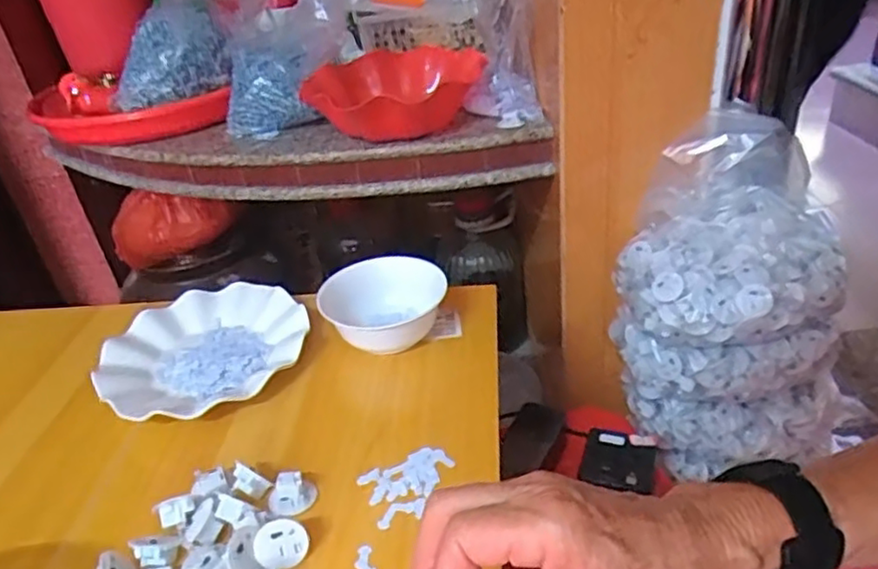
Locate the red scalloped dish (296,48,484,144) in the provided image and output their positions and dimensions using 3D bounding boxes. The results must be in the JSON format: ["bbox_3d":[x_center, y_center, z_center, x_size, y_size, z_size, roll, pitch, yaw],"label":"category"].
[{"bbox_3d":[-0.054,-0.238,0.819,0.211,0.062,0.239,0,34,11],"label":"red scalloped dish"}]

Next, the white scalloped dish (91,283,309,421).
[{"bbox_3d":[-0.212,0.061,0.605,0.177,0.029,0.173,-5,33,3],"label":"white scalloped dish"}]

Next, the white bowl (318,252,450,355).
[{"bbox_3d":[-0.048,0.030,0.605,0.111,0.063,0.106,-5,33,3],"label":"white bowl"}]

